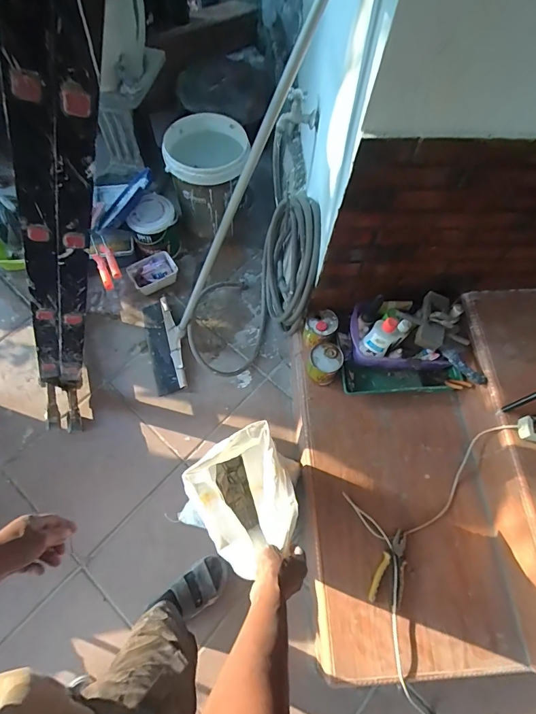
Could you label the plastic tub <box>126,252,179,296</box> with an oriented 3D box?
[{"bbox_3d":[-0.459,-0.334,1.560,0.182,0.085,0.132,-22,69,-14],"label":"plastic tub"}]

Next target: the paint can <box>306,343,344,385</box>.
[{"bbox_3d":[0.176,0.026,1.214,0.101,0.135,0.092,2,66,-4],"label":"paint can"}]

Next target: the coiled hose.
[{"bbox_3d":[-0.084,-0.241,1.253,0.443,0.496,0.371,-23,69,-14],"label":"coiled hose"}]

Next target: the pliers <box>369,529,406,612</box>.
[{"bbox_3d":[0.329,0.556,1.024,0.079,0.017,0.183,24,66,6],"label":"pliers"}]

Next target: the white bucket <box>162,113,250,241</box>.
[{"bbox_3d":[-0.226,-0.714,1.543,0.297,0.353,0.297,0,66,-4],"label":"white bucket"}]

